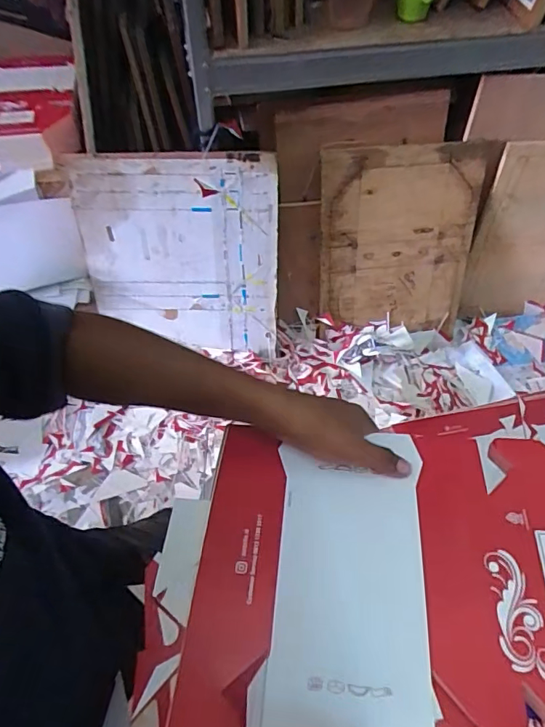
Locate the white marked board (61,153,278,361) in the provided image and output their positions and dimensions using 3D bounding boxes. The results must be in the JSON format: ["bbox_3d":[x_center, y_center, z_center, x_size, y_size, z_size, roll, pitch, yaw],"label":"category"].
[{"bbox_3d":[-0.228,-0.247,1.214,0.472,0.510,0.025,0,35,2],"label":"white marked board"}]

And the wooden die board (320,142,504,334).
[{"bbox_3d":[0.337,-0.305,1.270,0.408,0.496,0.023,-3,35,1],"label":"wooden die board"}]

